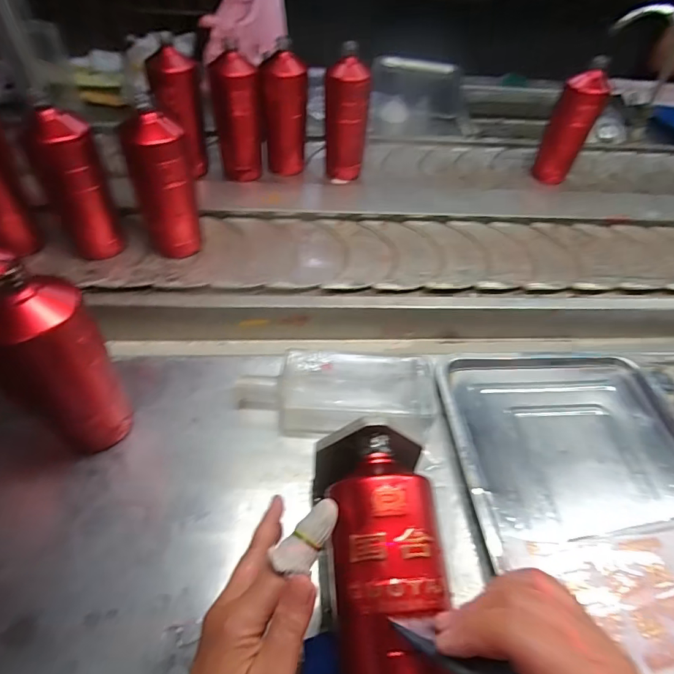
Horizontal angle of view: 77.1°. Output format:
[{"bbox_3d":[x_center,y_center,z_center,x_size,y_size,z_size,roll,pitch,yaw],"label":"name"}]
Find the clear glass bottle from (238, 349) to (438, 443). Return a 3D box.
[{"bbox_3d":[0.001,0.065,0.490,0.229,0.052,0.107,6,45,1],"label":"clear glass bottle"}]

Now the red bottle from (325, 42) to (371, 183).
[{"bbox_3d":[0.017,-0.394,0.761,0.065,0.204,0.062,4,50,-5],"label":"red bottle"}]

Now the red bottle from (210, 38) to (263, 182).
[{"bbox_3d":[-0.168,-0.381,0.740,0.064,0.198,0.070,2,50,-6],"label":"red bottle"}]

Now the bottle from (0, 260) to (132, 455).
[{"bbox_3d":[-0.275,0.026,0.412,0.093,0.208,0.082,31,51,24],"label":"bottle"}]

